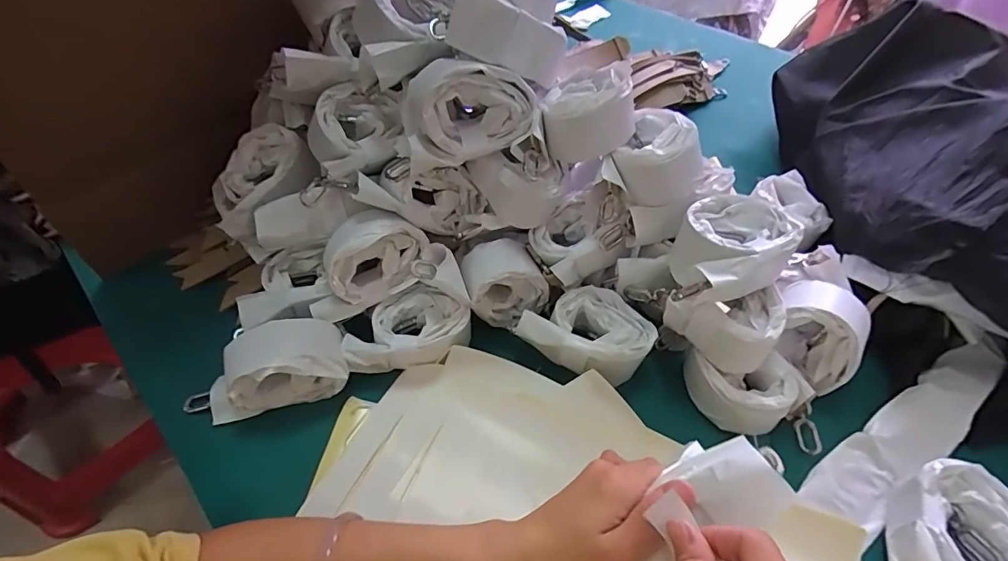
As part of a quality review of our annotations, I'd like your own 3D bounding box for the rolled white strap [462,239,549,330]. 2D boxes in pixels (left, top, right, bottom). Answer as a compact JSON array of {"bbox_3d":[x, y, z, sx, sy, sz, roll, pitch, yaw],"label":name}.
[{"bbox_3d":[-0.001,0.000,0.444,0.077,0.072,0.050,-16,51,-16],"label":"rolled white strap"}]

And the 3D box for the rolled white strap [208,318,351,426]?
[{"bbox_3d":[-0.194,0.075,0.390,0.113,0.064,0.049,-12,50,-13],"label":"rolled white strap"}]

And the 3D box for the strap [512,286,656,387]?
[{"bbox_3d":[0.078,0.051,0.432,0.110,0.048,0.085,26,52,20],"label":"strap"}]

